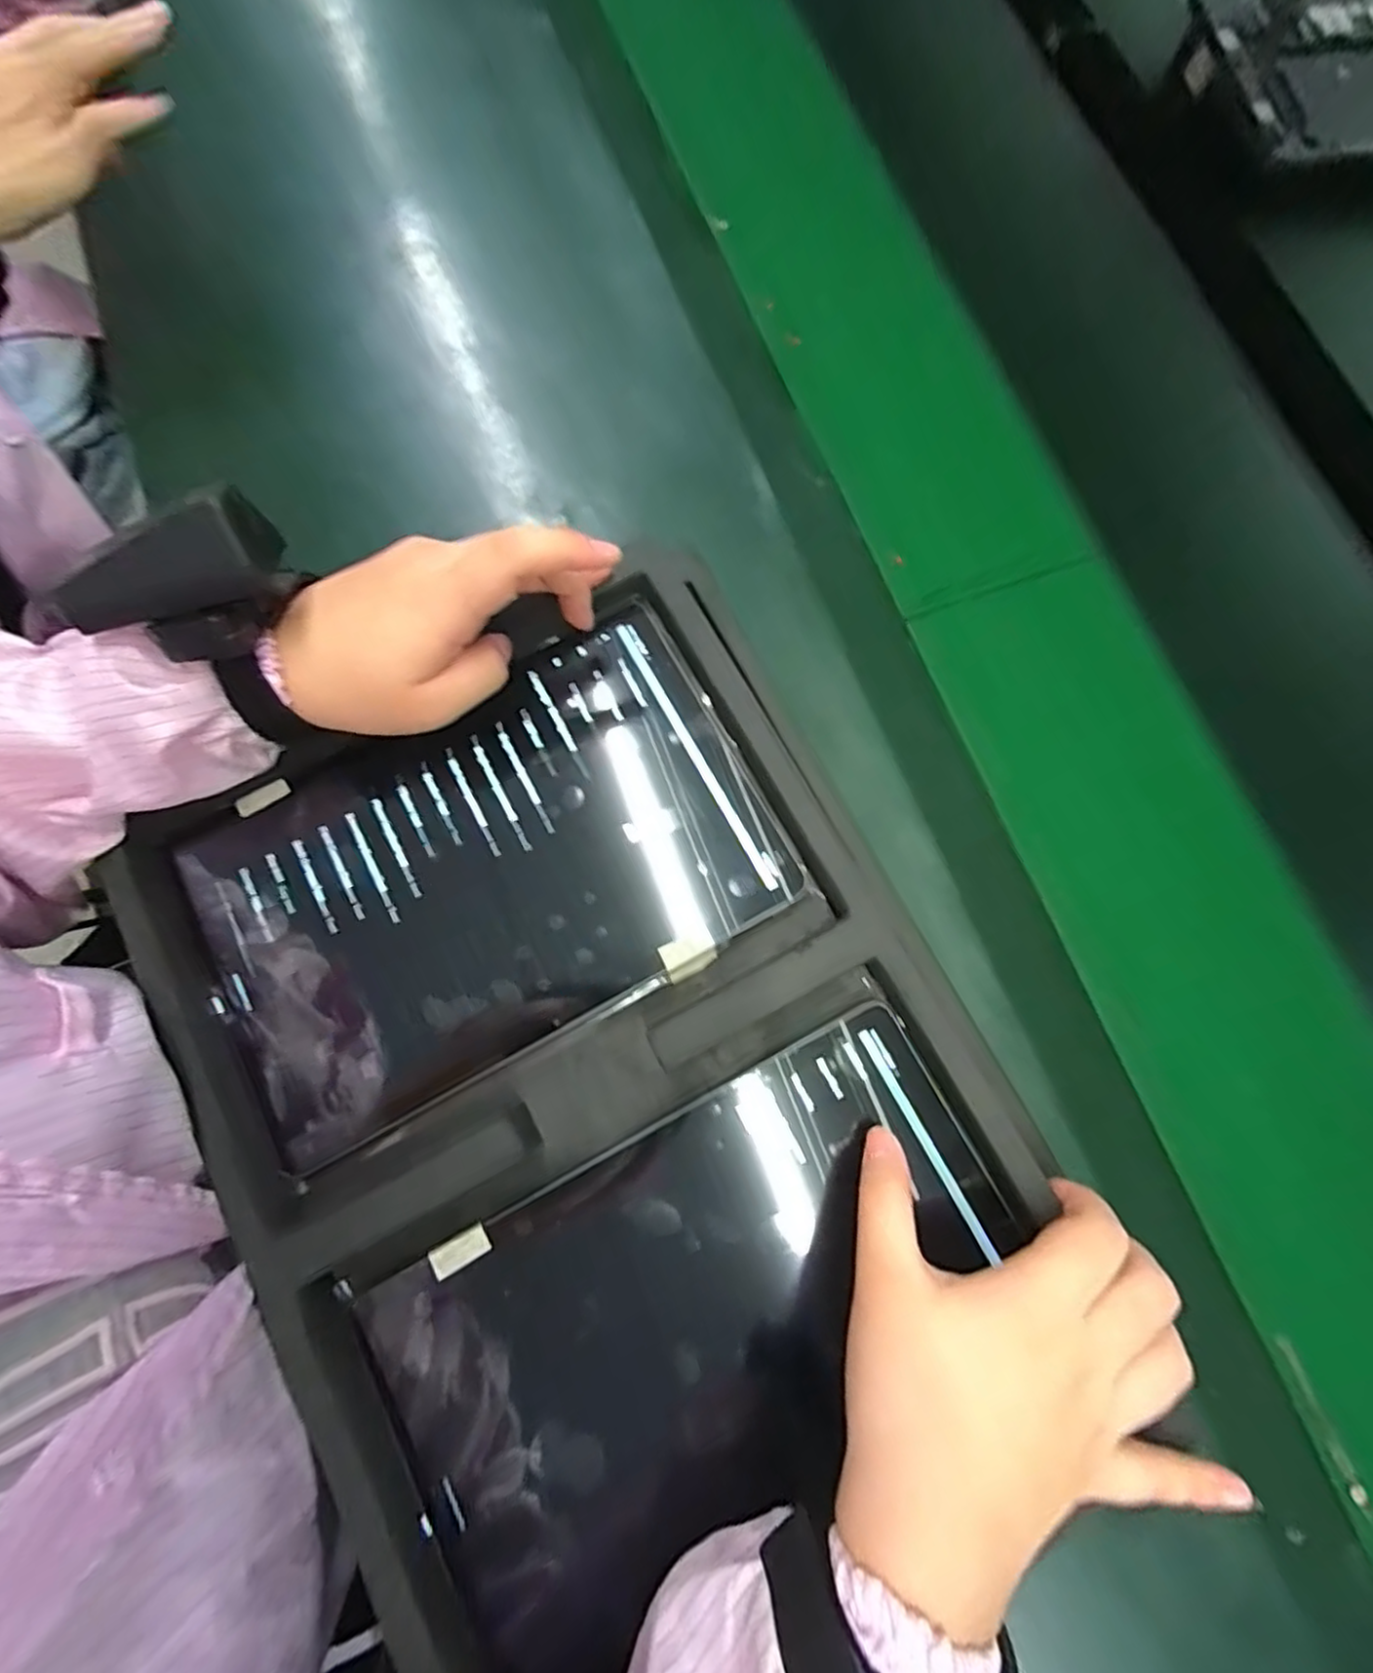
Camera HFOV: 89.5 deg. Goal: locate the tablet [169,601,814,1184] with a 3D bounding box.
[{"bbox_3d":[-0.092,0.015,0.317,0.252,0.010,0.164,-29,80,-6],"label":"tablet"}]

